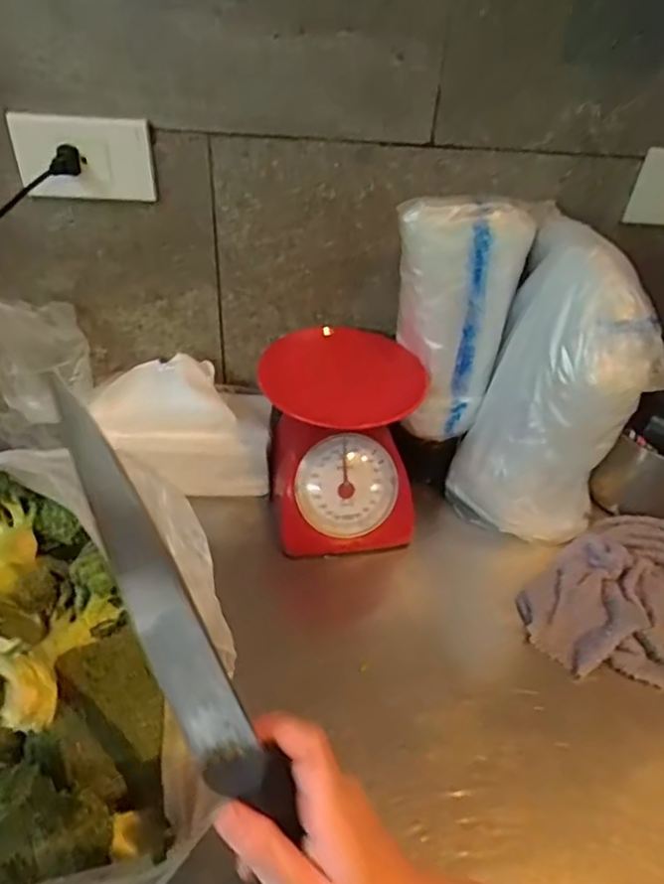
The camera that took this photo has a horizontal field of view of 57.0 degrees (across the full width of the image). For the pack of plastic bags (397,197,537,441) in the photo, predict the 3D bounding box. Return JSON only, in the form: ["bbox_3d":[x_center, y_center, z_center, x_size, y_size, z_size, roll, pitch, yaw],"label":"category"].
[{"bbox_3d":[0.129,-0.119,0.611,0.129,0.244,0.061,-9,35,-6],"label":"pack of plastic bags"}]

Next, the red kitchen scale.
[{"bbox_3d":[0.009,-0.003,0.620,0.151,0.171,0.159,1,40,-5],"label":"red kitchen scale"}]

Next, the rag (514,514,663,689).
[{"bbox_3d":[0.297,0.147,0.595,0.227,0.037,0.154,-30,52,-35],"label":"rag"}]

